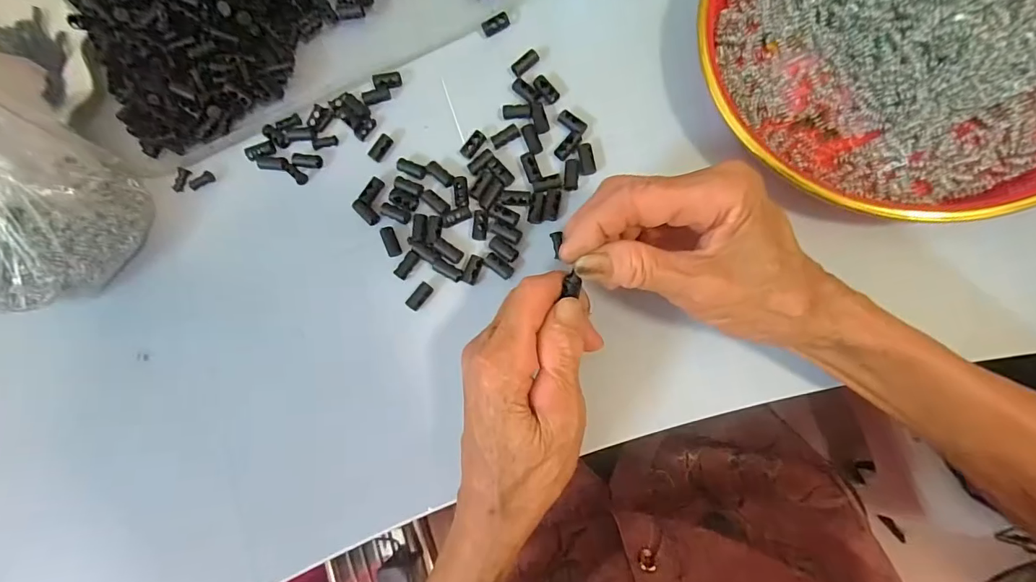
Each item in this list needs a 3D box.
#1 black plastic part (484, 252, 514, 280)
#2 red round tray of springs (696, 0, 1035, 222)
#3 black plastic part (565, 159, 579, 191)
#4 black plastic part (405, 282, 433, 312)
[{"bbox_3d":[-0.011,-0.015,0.279,0.019,0.008,0.009,38,88,11],"label":"black plastic part"},{"bbox_3d":[0.218,-0.151,0.248,0.214,0.030,0.208,-1,81,7],"label":"red round tray of springs"},{"bbox_3d":[0.033,-0.072,0.281,0.009,0.004,0.020,4,82,8],"label":"black plastic part"},{"bbox_3d":[-0.060,0.004,0.280,0.009,0.008,0.017,37,87,11],"label":"black plastic part"}]

